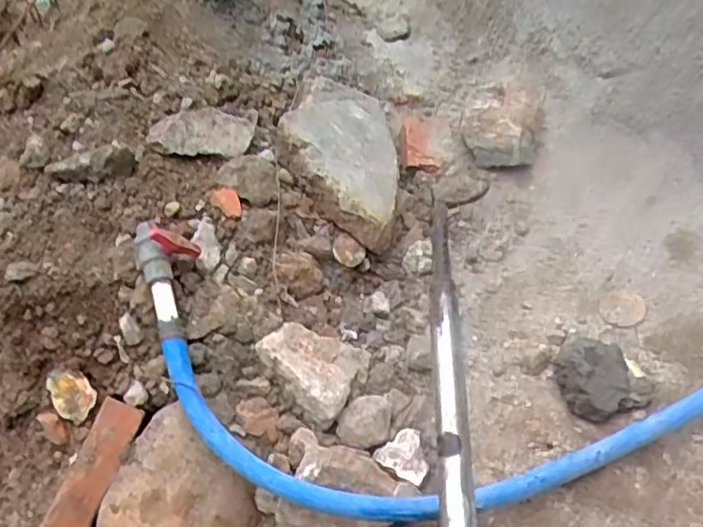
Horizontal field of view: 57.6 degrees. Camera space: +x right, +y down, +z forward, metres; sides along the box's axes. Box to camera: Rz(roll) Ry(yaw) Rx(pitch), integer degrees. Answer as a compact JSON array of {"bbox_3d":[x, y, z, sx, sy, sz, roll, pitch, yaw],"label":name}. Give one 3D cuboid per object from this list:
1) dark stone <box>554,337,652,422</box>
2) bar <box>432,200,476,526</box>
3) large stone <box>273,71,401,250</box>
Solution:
[{"bbox_3d":[0.285,0.127,0.730,0.097,0.052,0.091,-7,45,1],"label":"dark stone"},{"bbox_3d":[0.076,0.120,0.485,0.023,0.025,0.401,-2,55,6],"label":"bar"},{"bbox_3d":[-0.018,-0.181,0.977,0.194,0.050,0.333,15,49,-16],"label":"large stone"}]

